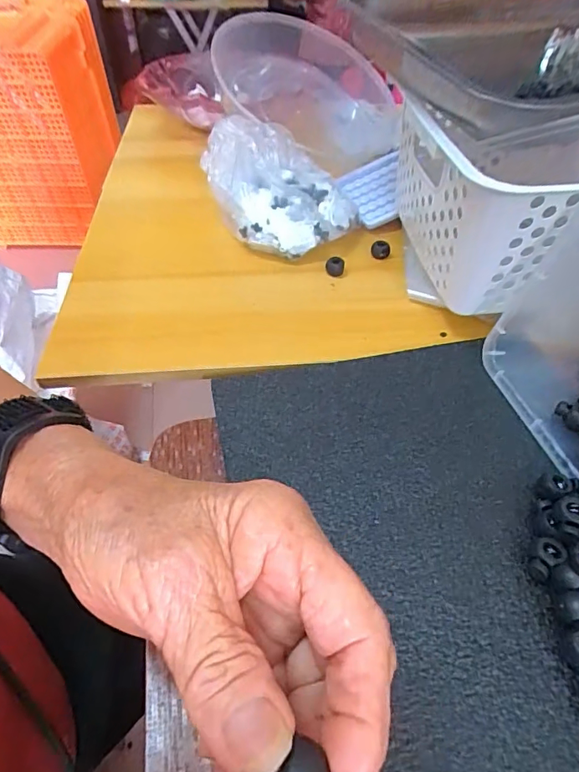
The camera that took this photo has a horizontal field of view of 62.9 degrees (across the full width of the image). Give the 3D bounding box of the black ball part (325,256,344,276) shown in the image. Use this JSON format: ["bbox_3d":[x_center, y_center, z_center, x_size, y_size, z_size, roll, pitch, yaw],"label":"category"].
[{"bbox_3d":[0.042,-0.109,0.434,0.016,0.014,0.012,1,47,0],"label":"black ball part"}]

